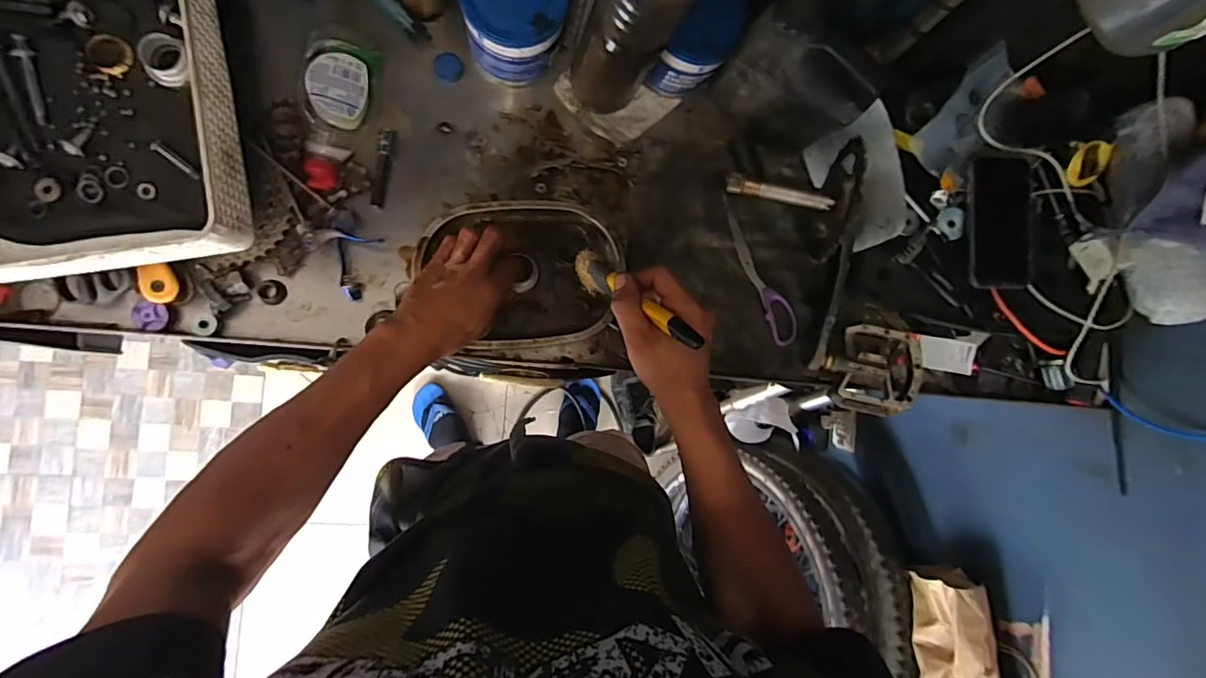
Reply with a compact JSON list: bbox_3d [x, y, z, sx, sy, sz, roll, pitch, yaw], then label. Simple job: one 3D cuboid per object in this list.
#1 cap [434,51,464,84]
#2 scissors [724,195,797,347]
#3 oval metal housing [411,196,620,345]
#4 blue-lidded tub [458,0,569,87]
[{"bbox_3d":[-0.172,-0.300,0.583,0.031,0.018,0.031,0,89,-10],"label":"cap"},{"bbox_3d":[0.192,-0.084,0.635,0.035,0.012,0.190,-22,93,-9],"label":"scissors"},{"bbox_3d":[-0.081,-0.070,0.574,0.202,0.034,0.155,-5,90,-10],"label":"oval metal housing"},{"bbox_3d":[-0.092,-0.329,0.546,0.100,0.113,0.097,0,89,-10],"label":"blue-lidded tub"}]

